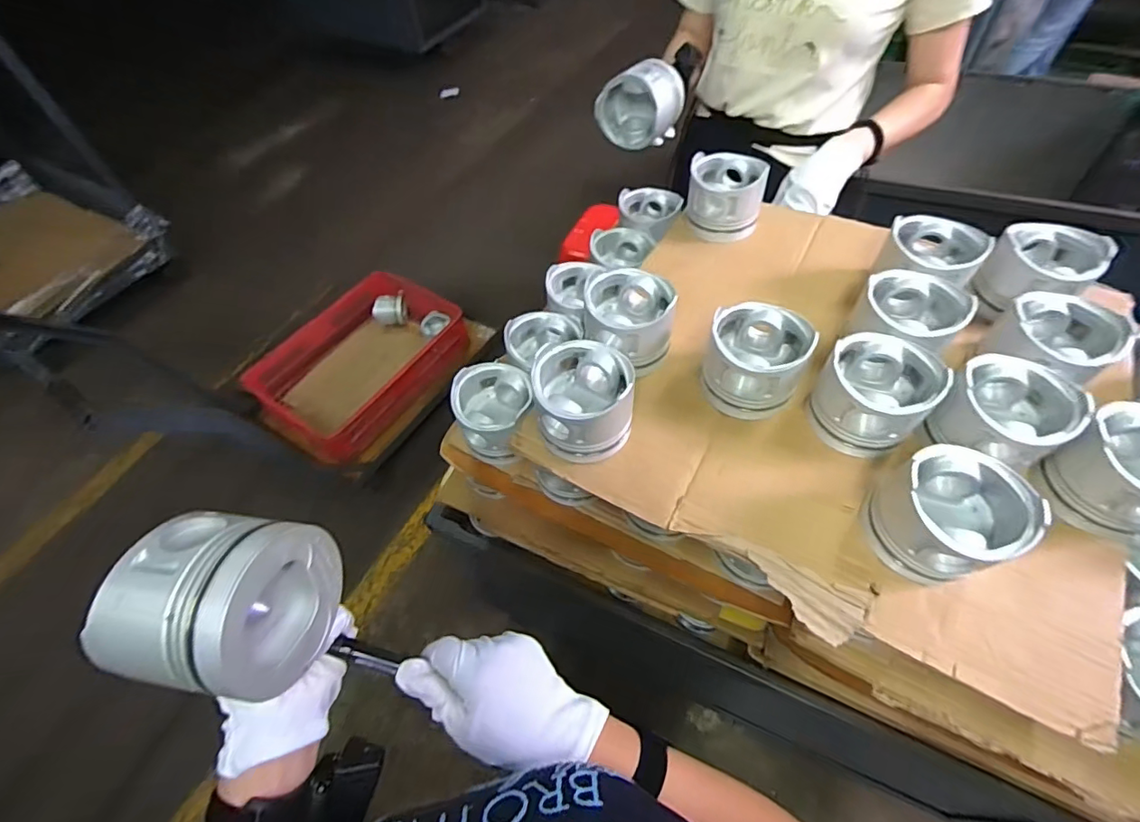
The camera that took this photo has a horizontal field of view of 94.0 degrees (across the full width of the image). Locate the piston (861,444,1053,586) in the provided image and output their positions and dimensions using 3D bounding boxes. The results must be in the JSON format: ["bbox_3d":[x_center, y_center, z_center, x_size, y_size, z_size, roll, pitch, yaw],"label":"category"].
[{"bbox_3d":[0.337,0.092,0.478,0.107,0.084,0.104,-2,55,3],"label":"piston"}]

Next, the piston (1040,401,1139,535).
[{"bbox_3d":[0.517,0.051,0.486,0.109,0.071,0.100,-26,57,-13],"label":"piston"}]

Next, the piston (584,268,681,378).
[{"bbox_3d":[0.070,-0.101,0.644,0.104,0.097,0.101,34,64,24],"label":"piston"}]

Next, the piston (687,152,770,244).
[{"bbox_3d":[0.227,-0.316,0.782,0.107,0.080,0.098,8,56,10],"label":"piston"}]

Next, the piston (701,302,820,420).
[{"bbox_3d":[0.203,-0.055,0.590,0.096,0.093,0.101,-2,55,3],"label":"piston"}]

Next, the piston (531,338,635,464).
[{"bbox_3d":[0.015,-0.011,0.575,0.100,0.101,0.105,-2,55,3],"label":"piston"}]

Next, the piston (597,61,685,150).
[{"bbox_3d":[0.110,-0.482,0.829,0.104,0.097,0.100,22,60,18],"label":"piston"}]

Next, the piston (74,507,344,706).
[{"bbox_3d":[-0.220,0.119,0.336,0.094,0.090,0.097,6,56,8],"label":"piston"}]

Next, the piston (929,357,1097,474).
[{"bbox_3d":[0.425,0.003,0.527,0.108,0.074,0.102,-2,55,3],"label":"piston"}]

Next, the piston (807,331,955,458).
[{"bbox_3d":[0.314,-0.017,0.553,0.104,0.087,0.105,35,64,25],"label":"piston"}]

